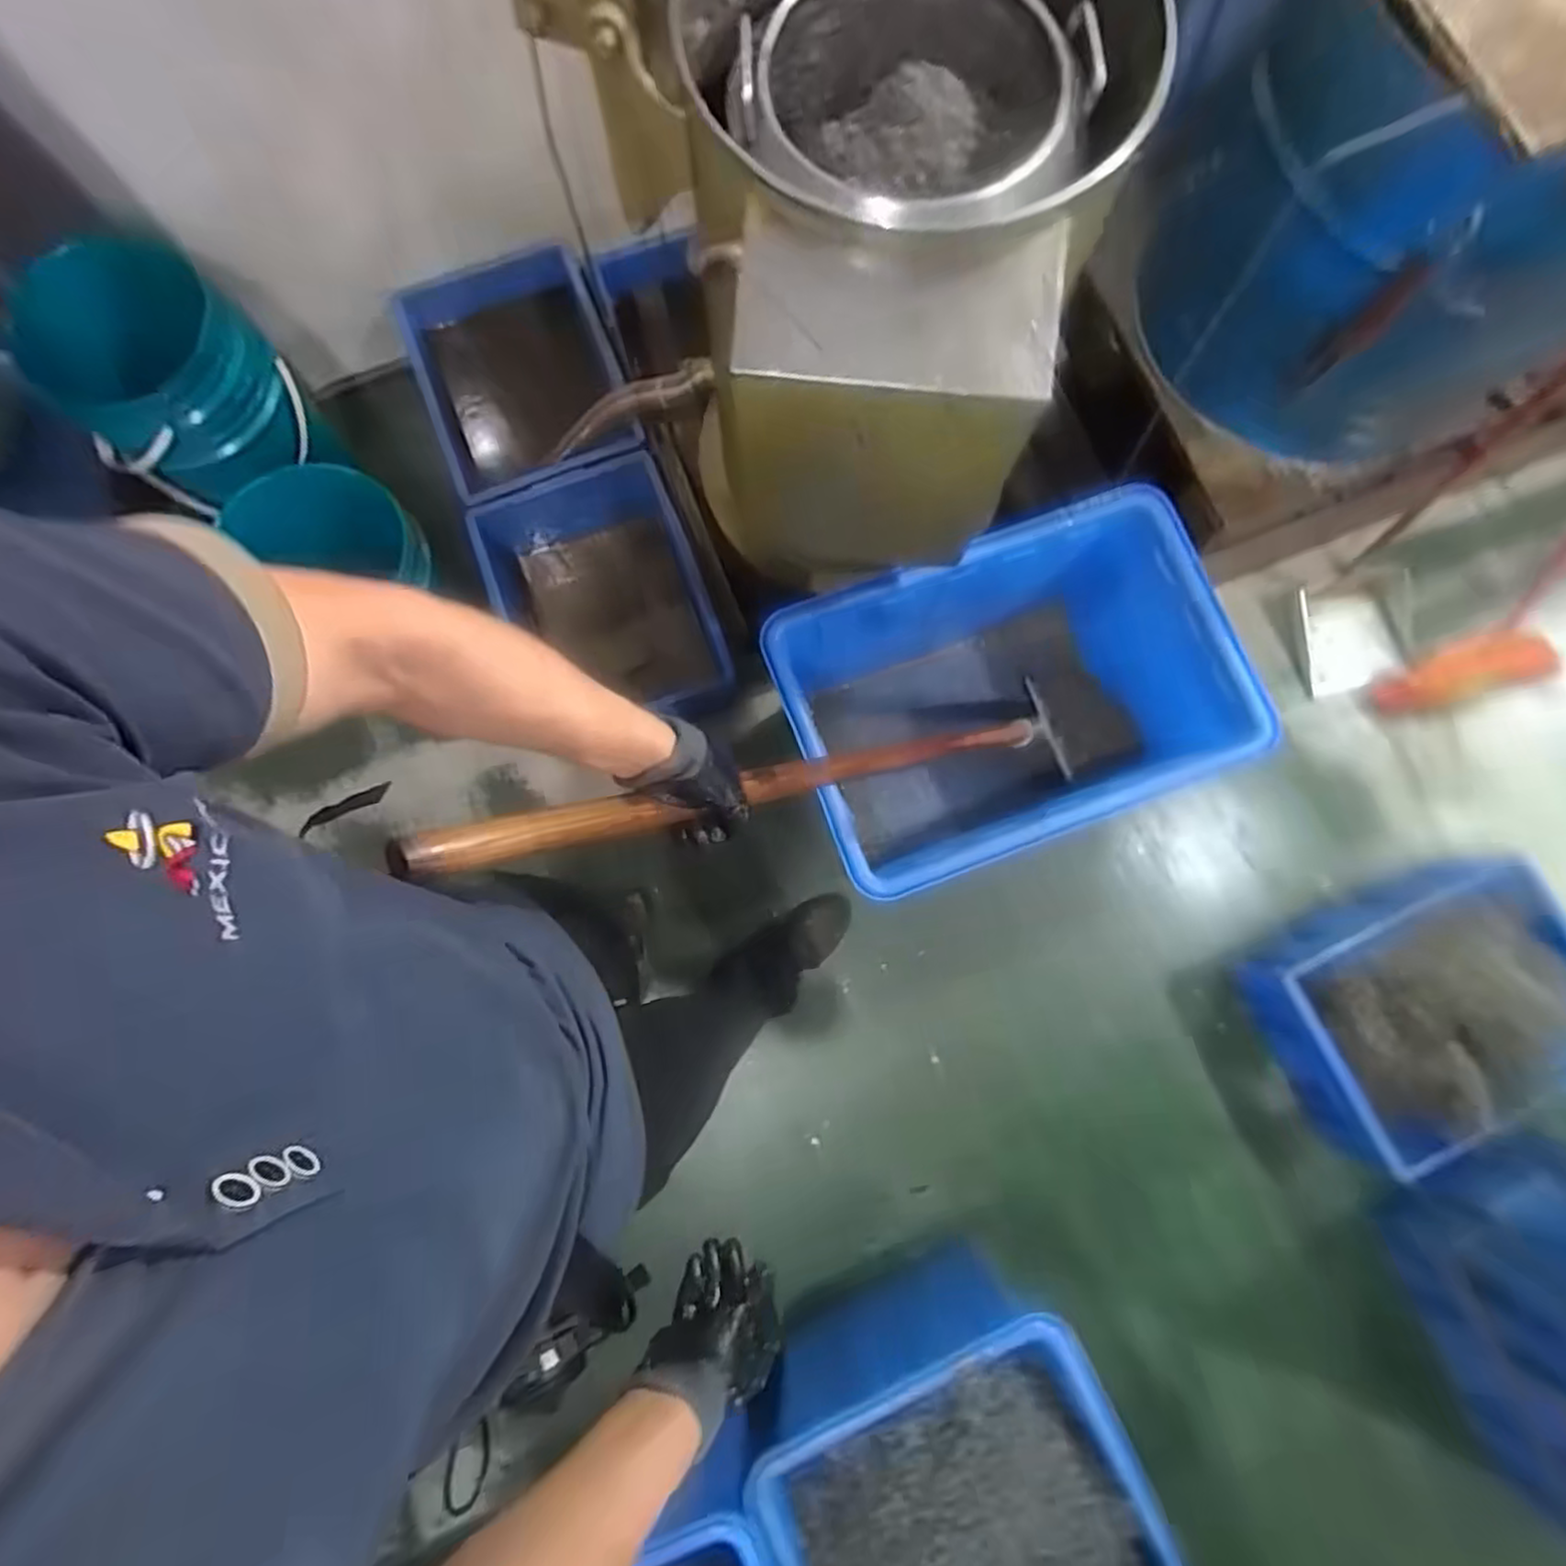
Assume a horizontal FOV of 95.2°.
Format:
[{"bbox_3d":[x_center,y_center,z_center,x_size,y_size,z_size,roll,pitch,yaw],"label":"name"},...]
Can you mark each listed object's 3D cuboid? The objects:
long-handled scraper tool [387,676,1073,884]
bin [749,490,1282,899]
[{"bbox_3d":[0.109,-0.023,0.832,1.044,0.045,0.101,-11,76,-47],"label":"long-handled scraper tool"},{"bbox_3d":[0.373,-0.130,1.260,0.708,0.367,0.466,-20,80,-4],"label":"bin"}]

